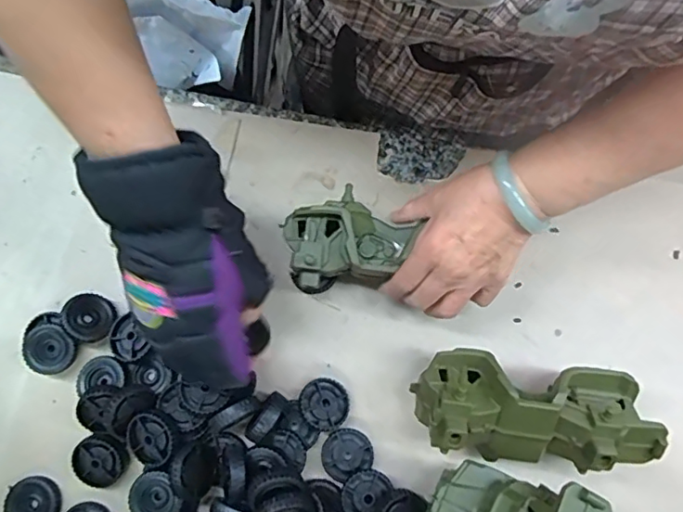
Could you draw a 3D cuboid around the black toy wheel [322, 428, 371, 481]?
[{"bbox_3d":[0.004,0.171,0.476,0.044,0.009,0.038,-30,80,-5],"label":"black toy wheel"}]

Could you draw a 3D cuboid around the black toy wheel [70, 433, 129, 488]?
[{"bbox_3d":[-0.206,0.174,0.467,0.043,0.016,0.046,22,96,3],"label":"black toy wheel"}]

